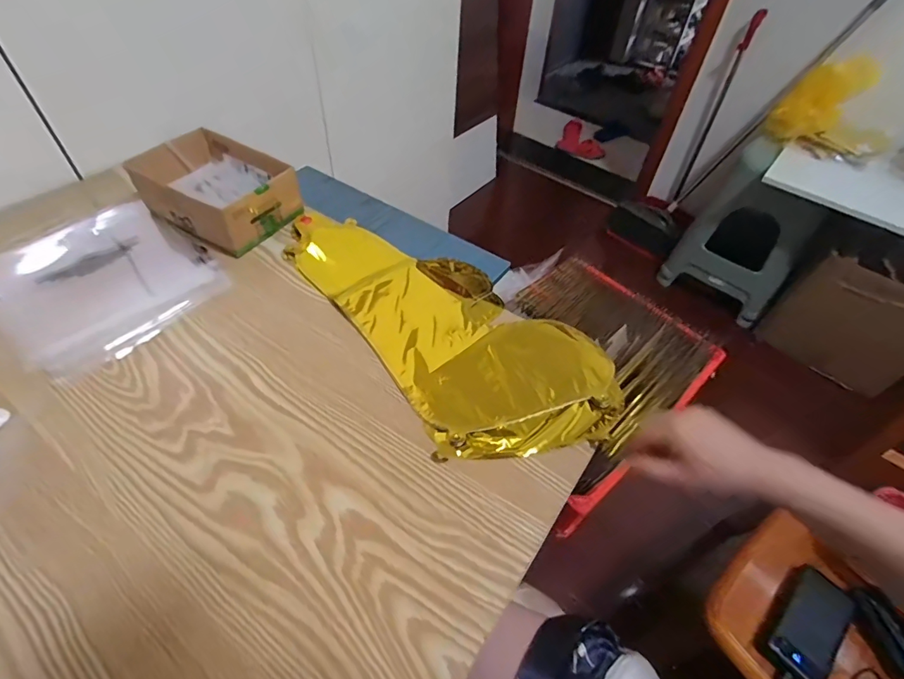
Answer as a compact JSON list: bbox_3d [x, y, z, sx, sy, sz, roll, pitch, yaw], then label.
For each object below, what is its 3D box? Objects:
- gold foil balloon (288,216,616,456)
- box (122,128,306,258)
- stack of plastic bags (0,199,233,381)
[{"bbox_3d":[-0.013,-0.041,0.531,0.202,0.010,0.427,-27,57,-24],"label":"gold foil balloon"},{"bbox_3d":[-0.309,-0.197,0.602,0.196,0.066,0.133,31,55,21],"label":"box"},{"bbox_3d":[-0.421,-0.076,0.544,0.262,0.009,0.210,34,56,22],"label":"stack of plastic bags"}]

